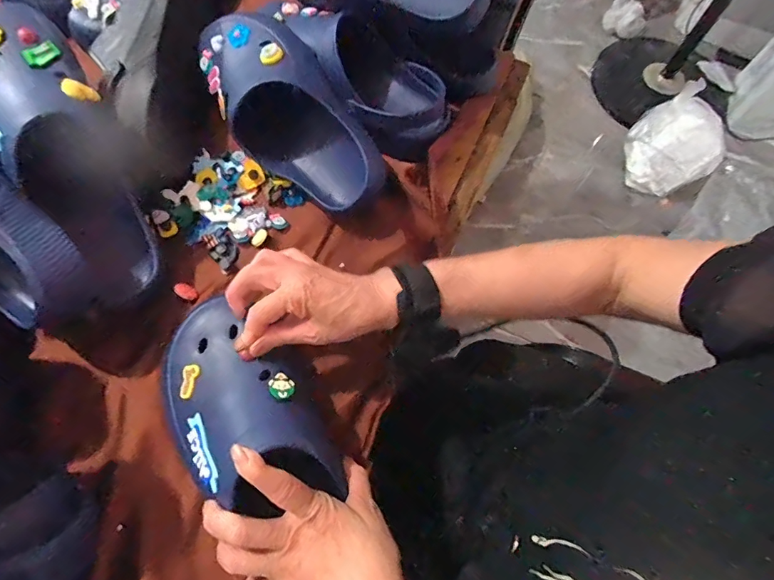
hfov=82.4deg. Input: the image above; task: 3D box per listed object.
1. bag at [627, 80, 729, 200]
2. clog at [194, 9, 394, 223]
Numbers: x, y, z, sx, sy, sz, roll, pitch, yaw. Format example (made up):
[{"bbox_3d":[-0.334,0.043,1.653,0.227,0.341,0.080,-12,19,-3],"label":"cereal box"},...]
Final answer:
[{"bbox_3d":[0.816,-0.415,1.233,0.243,0.215,0.257,43,72,13],"label":"bag"},{"bbox_3d":[-0.107,-0.205,0.485,0.122,0.085,0.265,-42,89,-17],"label":"clog"}]

